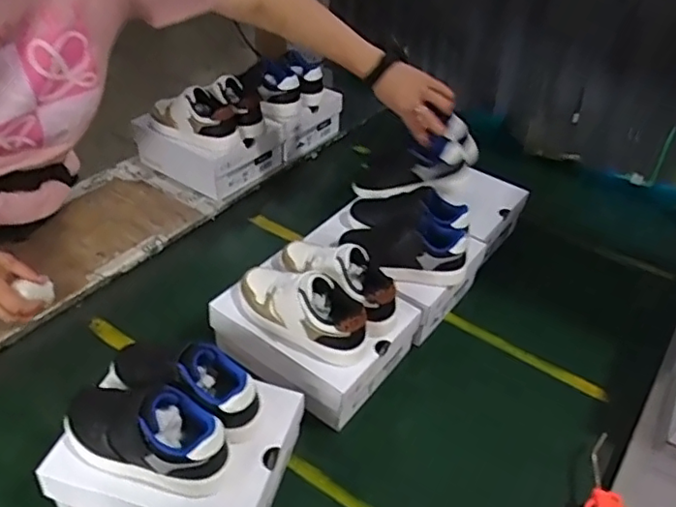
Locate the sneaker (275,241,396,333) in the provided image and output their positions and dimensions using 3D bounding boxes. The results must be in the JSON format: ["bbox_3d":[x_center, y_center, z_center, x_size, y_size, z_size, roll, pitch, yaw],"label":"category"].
[{"bbox_3d":[-0.002,0.020,0.826,0.196,0.079,0.080,30,46,28],"label":"sneaker"}]

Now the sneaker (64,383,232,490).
[{"bbox_3d":[-0.202,0.180,0.623,0.181,0.085,0.080,17,42,15],"label":"sneaker"}]

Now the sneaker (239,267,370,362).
[{"bbox_3d":[-0.052,0.062,0.779,0.194,0.085,0.092,21,43,19],"label":"sneaker"}]

